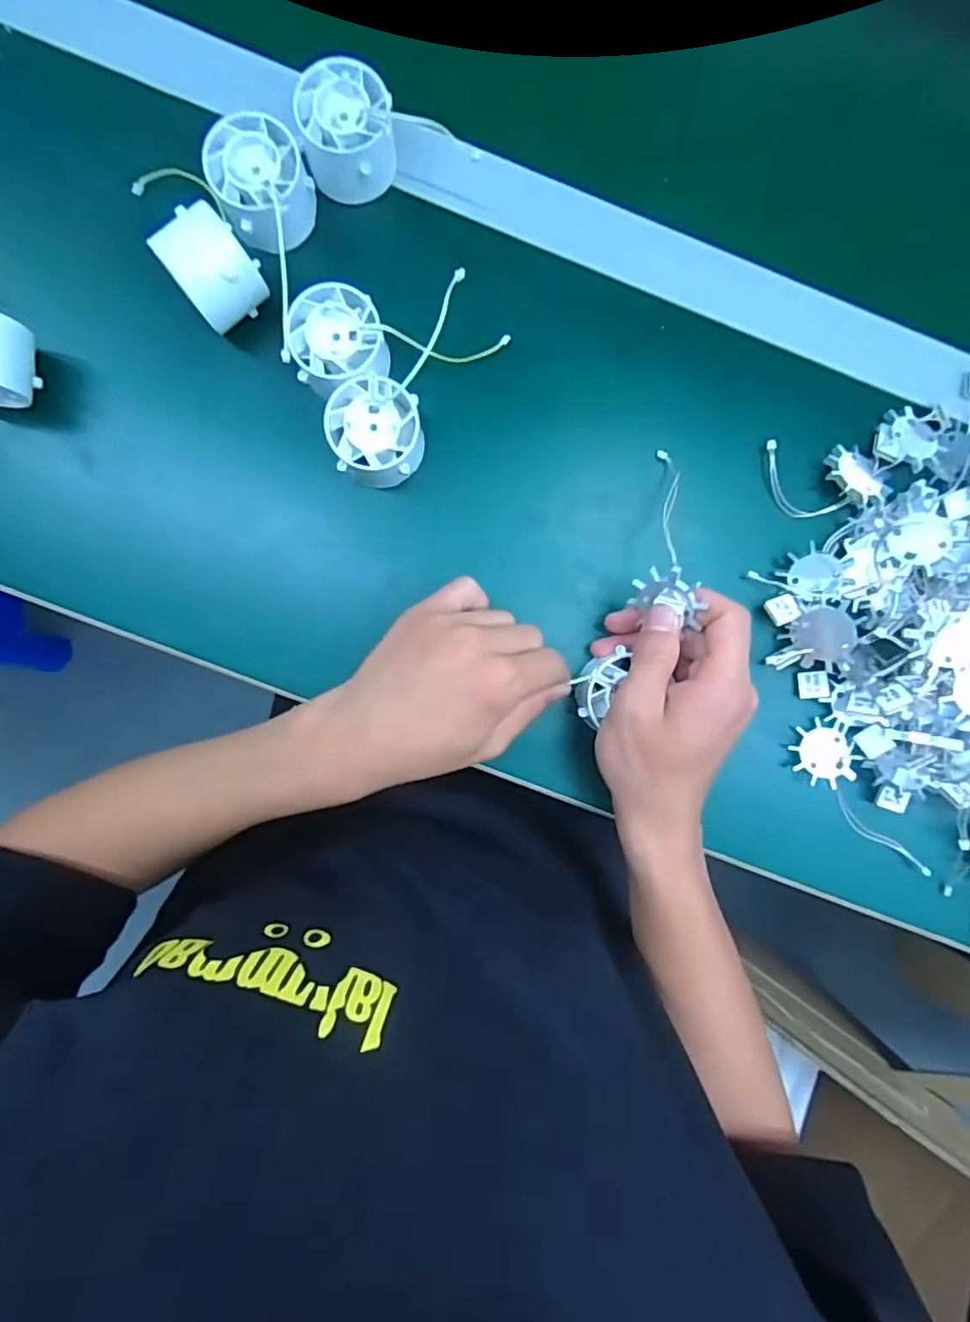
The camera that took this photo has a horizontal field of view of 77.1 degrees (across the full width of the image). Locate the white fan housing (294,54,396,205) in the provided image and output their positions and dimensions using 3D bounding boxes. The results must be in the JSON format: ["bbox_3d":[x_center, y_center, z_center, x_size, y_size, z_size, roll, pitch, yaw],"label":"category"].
[{"bbox_3d":[-0.075,-0.291,0.340,0.048,0.043,0.050,-1,91,-2],"label":"white fan housing"}]

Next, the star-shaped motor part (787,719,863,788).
[{"bbox_3d":[0.204,0.056,0.365,0.036,0.008,0.038,-21,91,-2],"label":"star-shaped motor part"}]

